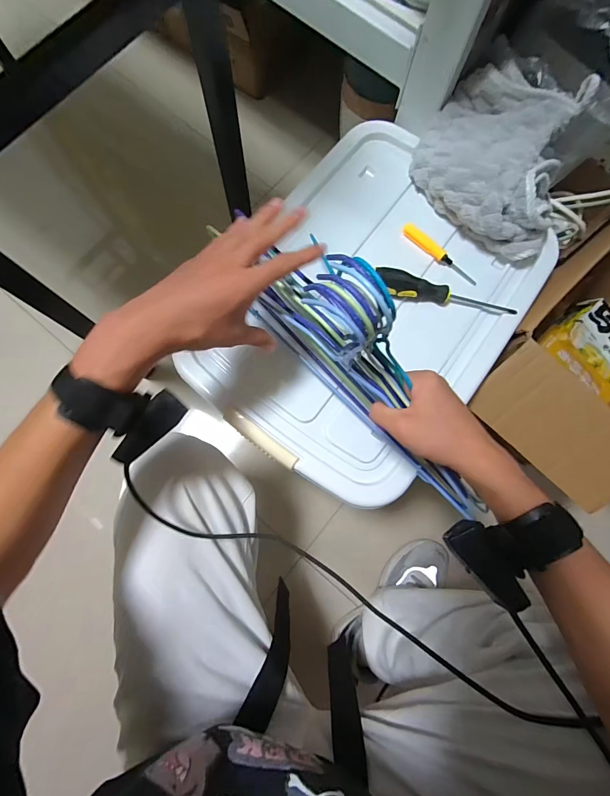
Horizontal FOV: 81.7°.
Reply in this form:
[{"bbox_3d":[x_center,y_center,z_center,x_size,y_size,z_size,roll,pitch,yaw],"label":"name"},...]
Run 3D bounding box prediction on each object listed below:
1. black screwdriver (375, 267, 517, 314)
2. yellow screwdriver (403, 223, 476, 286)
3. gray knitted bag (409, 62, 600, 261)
[{"bbox_3d":[0.192,-0.141,0.480,0.192,0.027,0.031,10,79,1],"label":"black screwdriver"},{"bbox_3d":[0.192,-0.204,0.498,0.125,0.020,0.016,41,81,6],"label":"yellow screwdriver"},{"bbox_3d":[0.277,-0.318,0.486,0.241,0.088,0.195,40,81,6],"label":"gray knitted bag"}]

